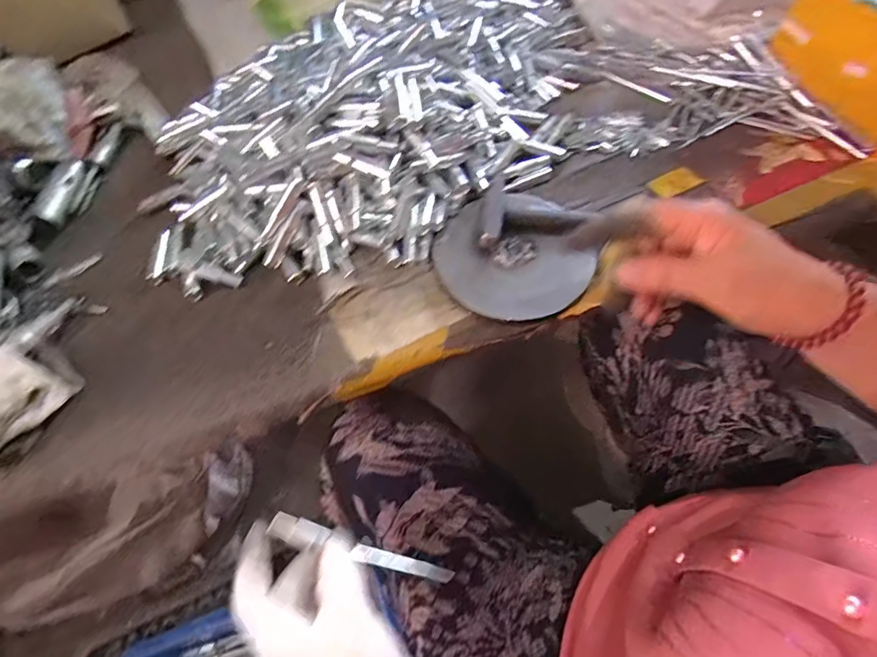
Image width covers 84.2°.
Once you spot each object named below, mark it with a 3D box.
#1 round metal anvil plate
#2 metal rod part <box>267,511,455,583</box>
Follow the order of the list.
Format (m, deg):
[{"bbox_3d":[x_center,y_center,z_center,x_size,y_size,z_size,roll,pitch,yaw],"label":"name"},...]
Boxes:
[{"bbox_3d":[0.055,-0.060,0.389,0.111,0.014,0.117,0,62,0],"label":"round metal anvil plate"},{"bbox_3d":[-0.052,0.155,0.338,0.128,0.011,0.017,21,65,-6],"label":"metal rod part"}]

